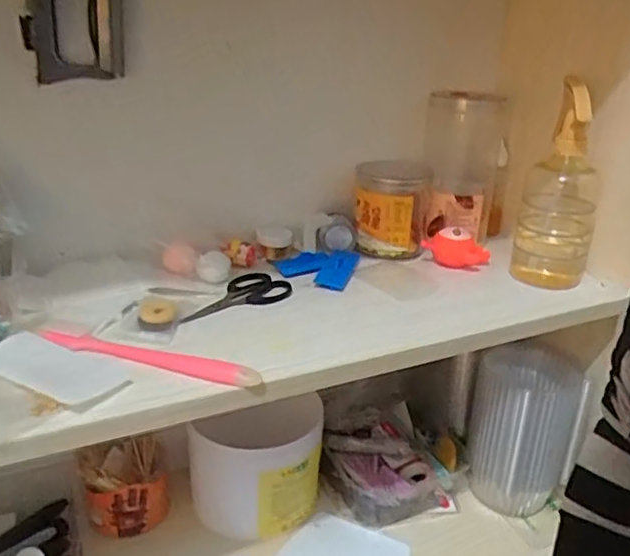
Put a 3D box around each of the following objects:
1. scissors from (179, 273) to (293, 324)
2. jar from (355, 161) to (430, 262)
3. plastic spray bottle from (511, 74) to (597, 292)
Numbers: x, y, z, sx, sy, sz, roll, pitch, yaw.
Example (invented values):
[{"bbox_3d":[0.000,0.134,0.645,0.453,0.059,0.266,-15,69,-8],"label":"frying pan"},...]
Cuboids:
[{"bbox_3d":[-0.077,0.017,0.544,0.115,0.007,0.053,-16,28,-37],"label":"scissors"},{"bbox_3d":[0.083,-0.077,0.655,0.075,0.103,0.063,6,22,10],"label":"jar"},{"bbox_3d":[0.248,-0.091,0.603,0.070,0.194,0.053,12,24,23],"label":"plastic spray bottle"}]

